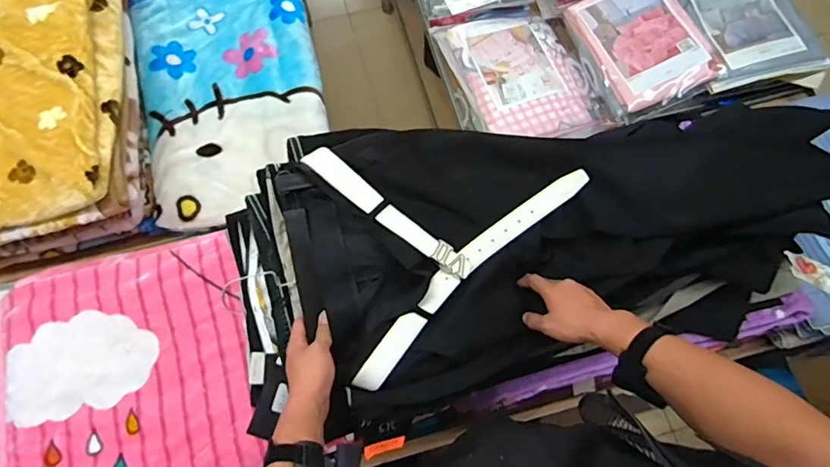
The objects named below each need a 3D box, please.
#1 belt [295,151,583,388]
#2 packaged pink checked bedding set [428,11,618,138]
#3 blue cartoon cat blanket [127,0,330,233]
[{"bbox_3d":[0.002,-0.038,0.693,0.429,0.088,0.271,-43,77,-12],"label":"belt"},{"bbox_3d":[0.272,-0.392,1.246,0.301,0.048,0.390,-23,74,-7],"label":"packaged pink checked bedding set"},{"bbox_3d":[-0.441,-0.361,1.200,0.417,0.060,0.655,-13,73,-4],"label":"blue cartoon cat blanket"}]

